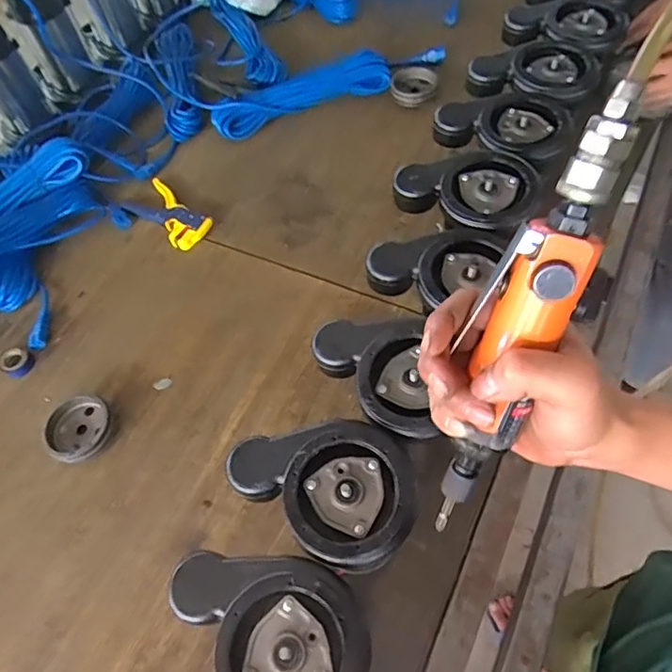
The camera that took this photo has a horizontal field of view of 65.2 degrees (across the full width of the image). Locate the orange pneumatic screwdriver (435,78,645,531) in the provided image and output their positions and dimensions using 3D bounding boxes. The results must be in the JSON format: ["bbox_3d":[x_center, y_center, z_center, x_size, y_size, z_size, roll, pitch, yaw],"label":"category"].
[{"bbox_3d":[0.098,0.008,0.279,0.052,0.254,0.030,21,30,15],"label":"orange pneumatic screwdriver"}]

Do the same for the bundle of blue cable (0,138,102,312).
[{"bbox_3d":[-0.528,-0.163,0.839,0.153,0.107,0.365,29,67,22],"label":"bundle of blue cable"}]

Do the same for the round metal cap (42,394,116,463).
[{"bbox_3d":[-0.339,0.125,0.695,0.079,0.030,0.087,-16,59,-3],"label":"round metal cap"}]

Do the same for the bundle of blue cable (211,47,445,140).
[{"bbox_3d":[-0.010,-0.485,1.000,0.468,0.042,0.092,-19,59,-5],"label":"bundle of blue cable"}]

